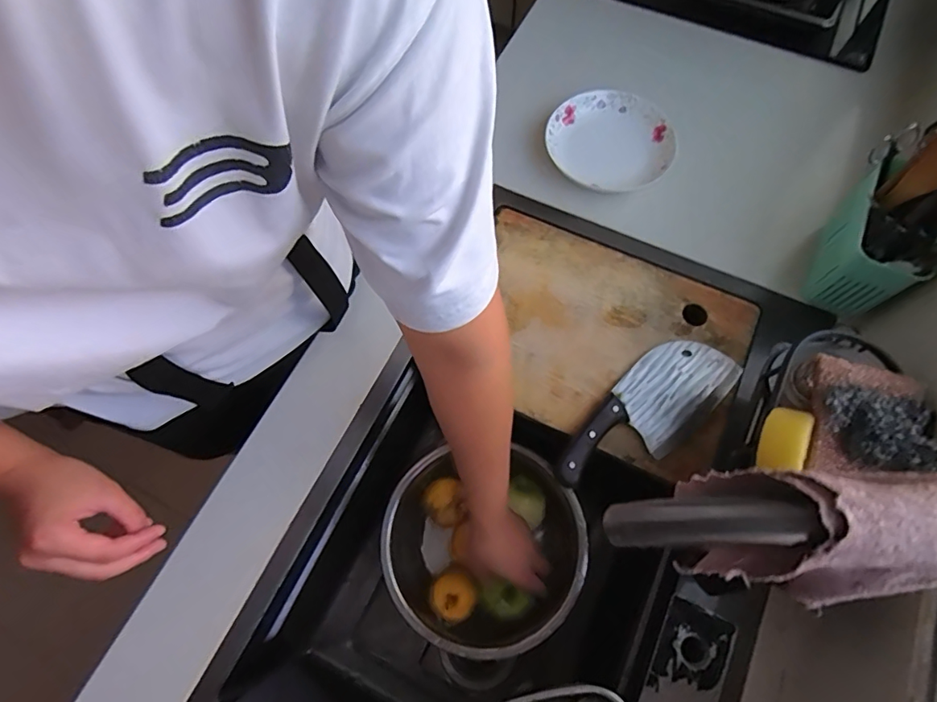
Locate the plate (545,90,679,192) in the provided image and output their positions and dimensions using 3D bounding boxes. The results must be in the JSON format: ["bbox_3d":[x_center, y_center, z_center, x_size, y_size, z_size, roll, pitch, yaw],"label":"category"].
[{"bbox_3d":[0.193,-0.283,0.685,0.172,0.035,0.157,6,69,3],"label":"plate"}]

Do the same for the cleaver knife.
[{"bbox_3d":[0.198,0.070,0.547,0.238,0.025,0.092,-40,73,-13],"label":"cleaver knife"}]

